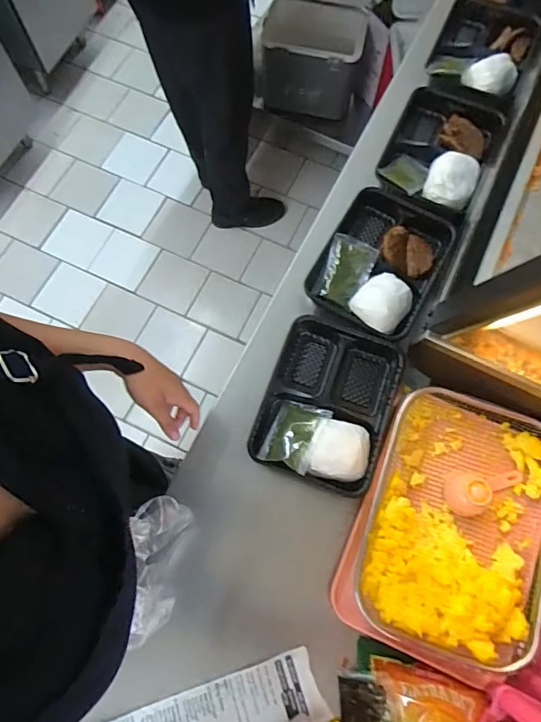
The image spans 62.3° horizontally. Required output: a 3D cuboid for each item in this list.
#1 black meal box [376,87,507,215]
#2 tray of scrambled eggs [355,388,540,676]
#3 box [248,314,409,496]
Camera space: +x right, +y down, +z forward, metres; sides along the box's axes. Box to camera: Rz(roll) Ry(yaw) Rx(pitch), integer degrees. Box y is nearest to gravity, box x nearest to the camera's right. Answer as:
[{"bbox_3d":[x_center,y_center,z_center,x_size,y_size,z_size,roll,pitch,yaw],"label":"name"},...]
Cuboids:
[{"bbox_3d":[0.273,-0.343,0.721,0.159,0.058,0.234,23,74,6],"label":"black meal box"},{"bbox_3d":[0.231,0.196,0.551,0.221,0.052,0.293,20,73,5],"label":"tray of scrambled eggs"},{"bbox_3d":[0.078,0.050,0.594,0.166,0.039,0.219,18,73,5],"label":"box"}]

